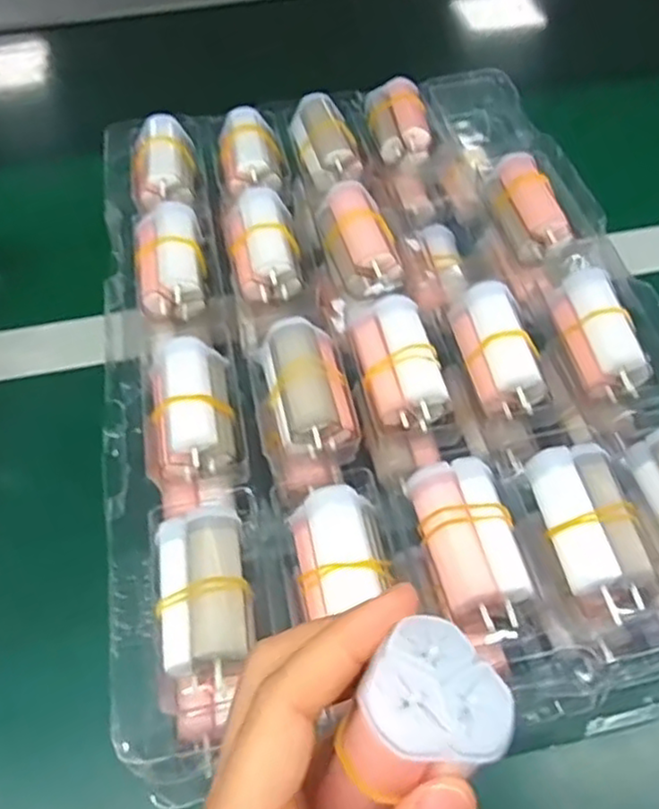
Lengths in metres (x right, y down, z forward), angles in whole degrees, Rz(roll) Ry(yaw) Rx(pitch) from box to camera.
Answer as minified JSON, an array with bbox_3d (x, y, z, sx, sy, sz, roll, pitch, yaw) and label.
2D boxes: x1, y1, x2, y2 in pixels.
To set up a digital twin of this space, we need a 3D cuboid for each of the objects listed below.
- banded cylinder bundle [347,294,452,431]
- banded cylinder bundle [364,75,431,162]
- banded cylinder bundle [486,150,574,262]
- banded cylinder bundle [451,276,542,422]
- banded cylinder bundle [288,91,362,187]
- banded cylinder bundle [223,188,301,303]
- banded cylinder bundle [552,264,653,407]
[{"bbox_3d":[0.032,-0.021,0.328,0.035,0.020,0.063,-13,56,-7],"label":"banded cylinder bundle"},{"bbox_3d":[0.045,-0.191,0.450,0.036,0.017,0.063,-9,56,-4],"label":"banded cylinder bundle"},{"bbox_3d":[0.114,-0.116,0.395,0.027,0.025,0.067,-14,56,-7],"label":"banded cylinder bundle"},{"bbox_3d":[0.083,-0.029,0.333,0.030,0.024,0.064,-12,56,-6],"label":"banded cylinder bundle"},{"bbox_3d":[-0.003,-0.175,0.443,0.036,0.024,0.068,-14,56,-7],"label":"banded cylinder bundle"},{"bbox_3d":[-0.037,-0.090,0.375,0.038,0.025,0.064,-10,56,-4],"label":"banded cylinder bundle"},{"bbox_3d":[0.132,-0.037,0.337,0.028,0.023,0.066,-8,56,-3],"label":"banded cylinder bundle"}]

